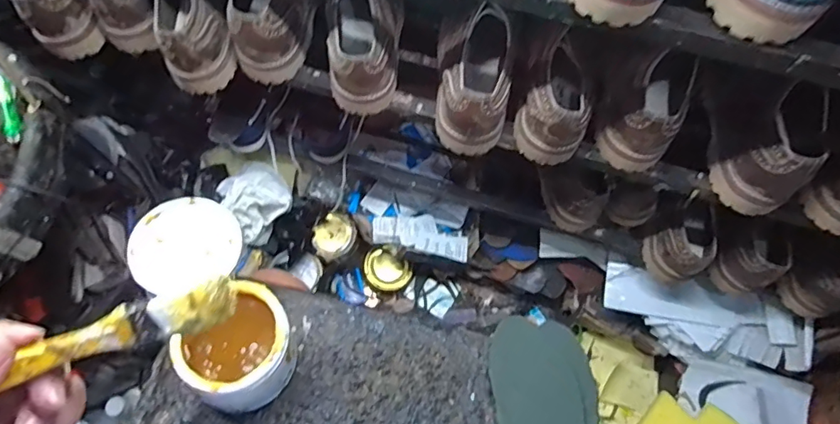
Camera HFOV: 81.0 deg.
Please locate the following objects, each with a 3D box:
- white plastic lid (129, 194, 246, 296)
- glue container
[{"bbox_3d":[-0.248,0.031,0.521,0.104,0.024,0.102,1,67,-1],"label":"white plastic lid"},{"bbox_3d":[-0.175,0.134,0.489,0.103,0.075,0.097,1,67,-1],"label":"glue container"}]

